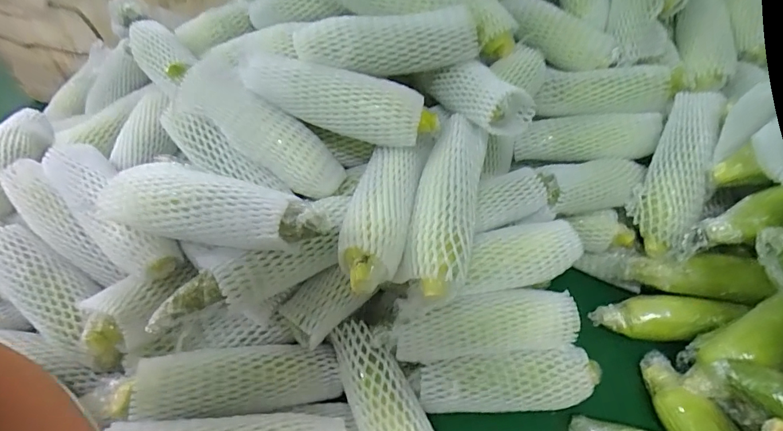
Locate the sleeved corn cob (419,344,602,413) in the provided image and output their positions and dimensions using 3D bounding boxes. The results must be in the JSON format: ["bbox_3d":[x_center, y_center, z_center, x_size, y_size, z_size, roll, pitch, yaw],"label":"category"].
[{"bbox_3d":[0.136,0.191,0.494,0.204,0.051,0.052,-5,39,-7],"label":"sleeved corn cob"}]

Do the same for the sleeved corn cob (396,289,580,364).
[{"bbox_3d":[0.108,0.119,0.495,0.204,0.056,0.054,-3,39,-5],"label":"sleeved corn cob"}]

